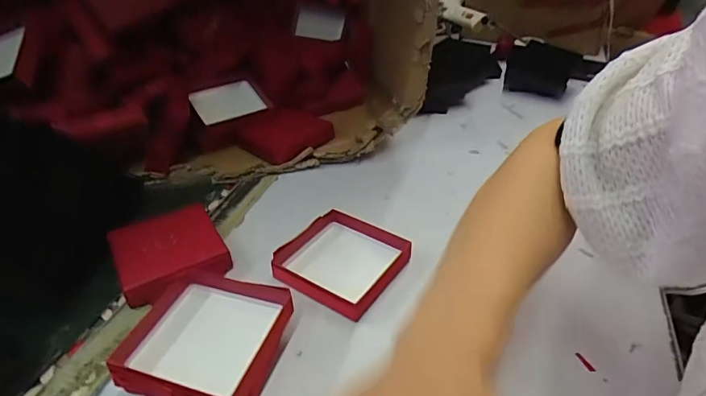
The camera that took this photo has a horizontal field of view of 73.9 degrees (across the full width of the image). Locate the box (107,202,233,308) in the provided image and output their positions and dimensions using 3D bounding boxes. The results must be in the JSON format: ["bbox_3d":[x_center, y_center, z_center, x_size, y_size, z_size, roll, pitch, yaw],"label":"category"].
[{"bbox_3d":[-0.170,0.050,0.434,0.089,0.028,0.093,-20,40,-24],"label":"box"}]

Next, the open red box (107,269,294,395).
[{"bbox_3d":[-0.105,0.106,0.340,0.105,0.046,0.110,5,36,8],"label":"open red box"}]

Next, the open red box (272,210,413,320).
[{"bbox_3d":[-0.008,0.055,0.421,0.101,0.022,0.091,21,41,27],"label":"open red box"}]

